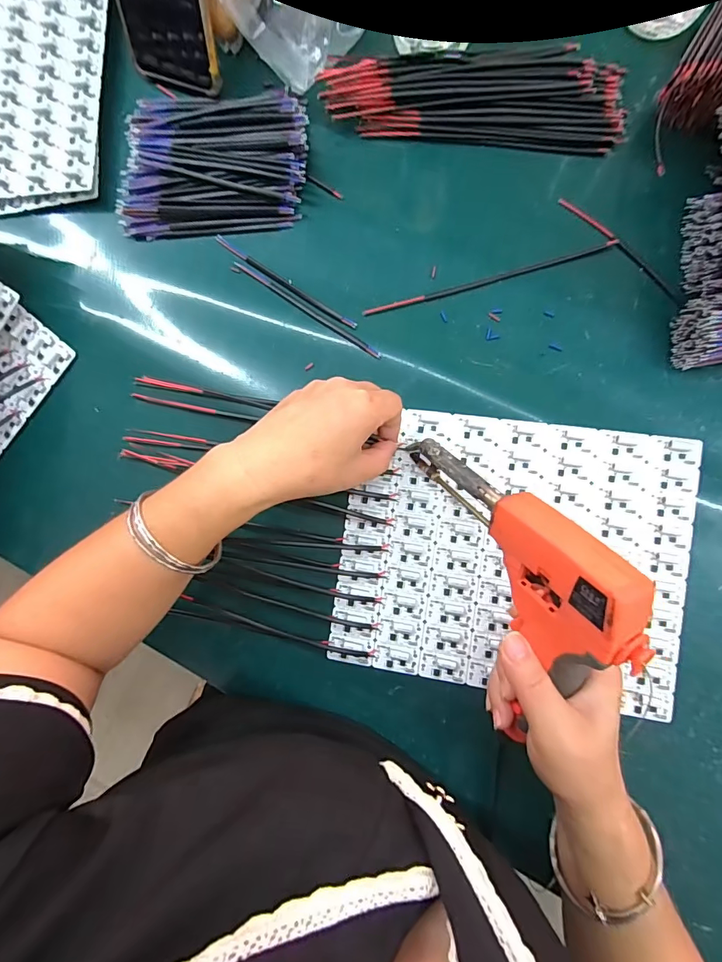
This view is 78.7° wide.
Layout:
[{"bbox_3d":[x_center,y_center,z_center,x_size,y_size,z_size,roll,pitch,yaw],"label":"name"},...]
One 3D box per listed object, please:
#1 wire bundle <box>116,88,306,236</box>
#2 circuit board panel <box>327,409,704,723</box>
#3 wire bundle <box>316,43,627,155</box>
[{"bbox_3d":[-0.120,-0.264,0.363,0.153,0.024,0.113,1,88,7],"label":"wire bundle"},{"bbox_3d":[0.108,0.054,0.325,0.243,0.007,0.195,7,88,7],"label":"circuit board panel"},{"bbox_3d":[0.083,-0.297,0.339,0.223,0.025,0.059,9,89,7],"label":"wire bundle"}]

